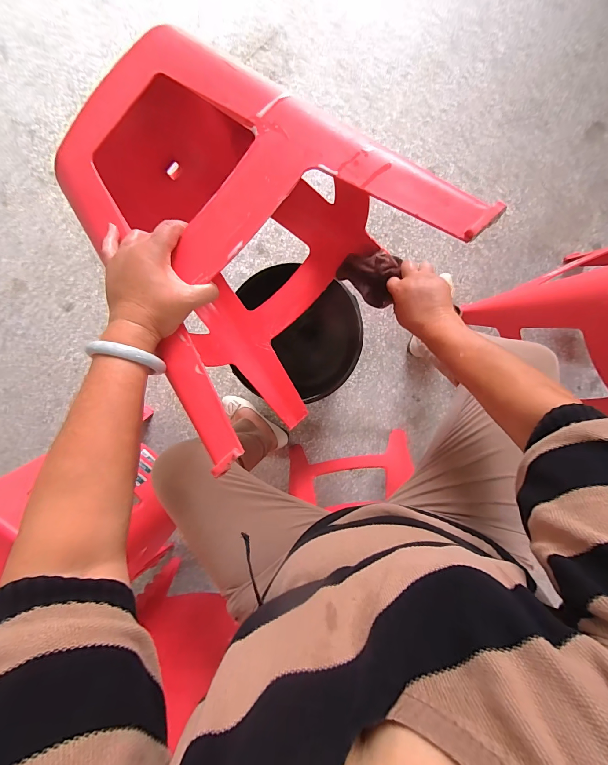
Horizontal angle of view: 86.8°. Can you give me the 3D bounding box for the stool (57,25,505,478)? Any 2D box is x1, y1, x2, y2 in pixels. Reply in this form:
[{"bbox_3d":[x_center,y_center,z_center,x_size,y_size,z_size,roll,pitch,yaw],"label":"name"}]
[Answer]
[{"bbox_3d":[-0.094,-0.194,0.487,0.452,0.372,0.360,40,98,-1],"label":"stool"}]

